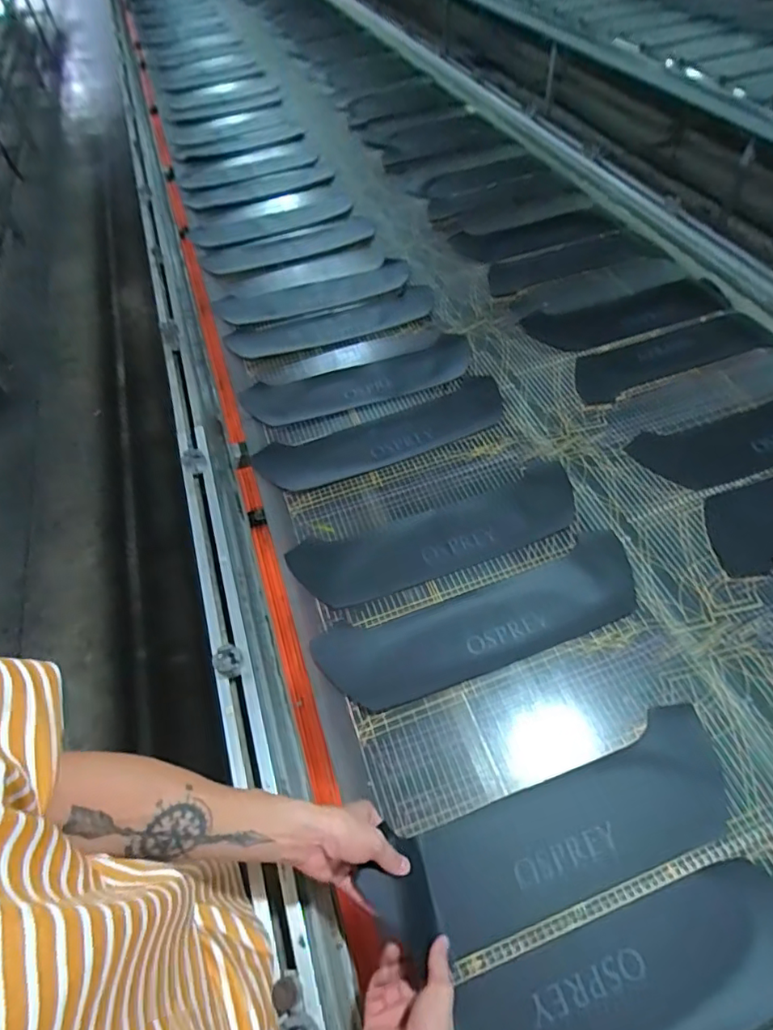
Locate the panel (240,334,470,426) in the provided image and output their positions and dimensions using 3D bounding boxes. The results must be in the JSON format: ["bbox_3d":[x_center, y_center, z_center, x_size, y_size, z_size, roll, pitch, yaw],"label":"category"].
[{"bbox_3d":[-0.064,-0.274,1.075,0.482,0.032,0.152,-14,46,1],"label":"panel"}]

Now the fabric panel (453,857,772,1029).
[{"bbox_3d":[0.244,0.495,0.520,0.459,0.015,0.140,-19,53,-8],"label":"fabric panel"}]

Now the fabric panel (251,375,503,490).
[{"bbox_3d":[-0.003,-0.145,0.982,0.486,0.043,0.133,-19,56,-9],"label":"fabric panel"}]

